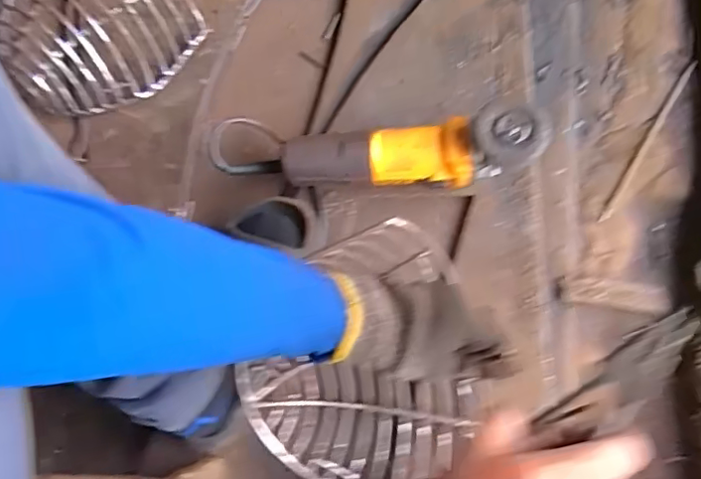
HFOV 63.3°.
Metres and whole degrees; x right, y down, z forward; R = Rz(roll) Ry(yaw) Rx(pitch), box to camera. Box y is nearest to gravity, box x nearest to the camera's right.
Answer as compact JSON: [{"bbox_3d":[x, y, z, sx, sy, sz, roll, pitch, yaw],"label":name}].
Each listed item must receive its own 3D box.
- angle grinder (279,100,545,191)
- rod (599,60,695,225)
[{"bbox_3d":[0.064,-0.094,0.613,0.280,0.071,0.070,-4,79,16],"label":"angle grinder"},{"bbox_3d":[0.353,-0.118,0.673,0.010,0.008,0.229,31,82,10],"label":"rod"}]

